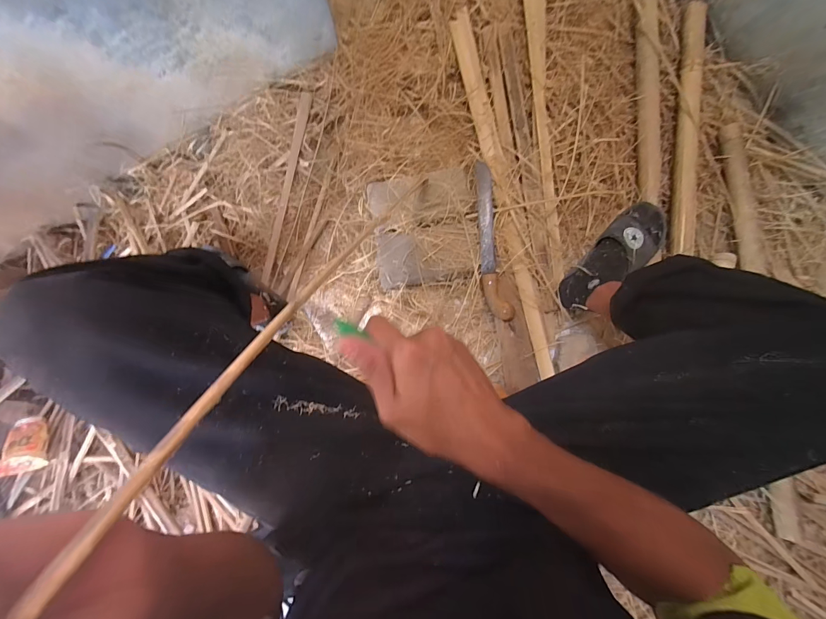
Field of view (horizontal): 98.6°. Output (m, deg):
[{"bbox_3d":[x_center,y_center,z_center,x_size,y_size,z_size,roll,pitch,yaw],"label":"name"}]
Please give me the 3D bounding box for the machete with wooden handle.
[{"bbox_3d":[0.154,-0.140,0.722,0.050,0.025,0.324,-7,83,-1],"label":"machete with wooden handle"}]

